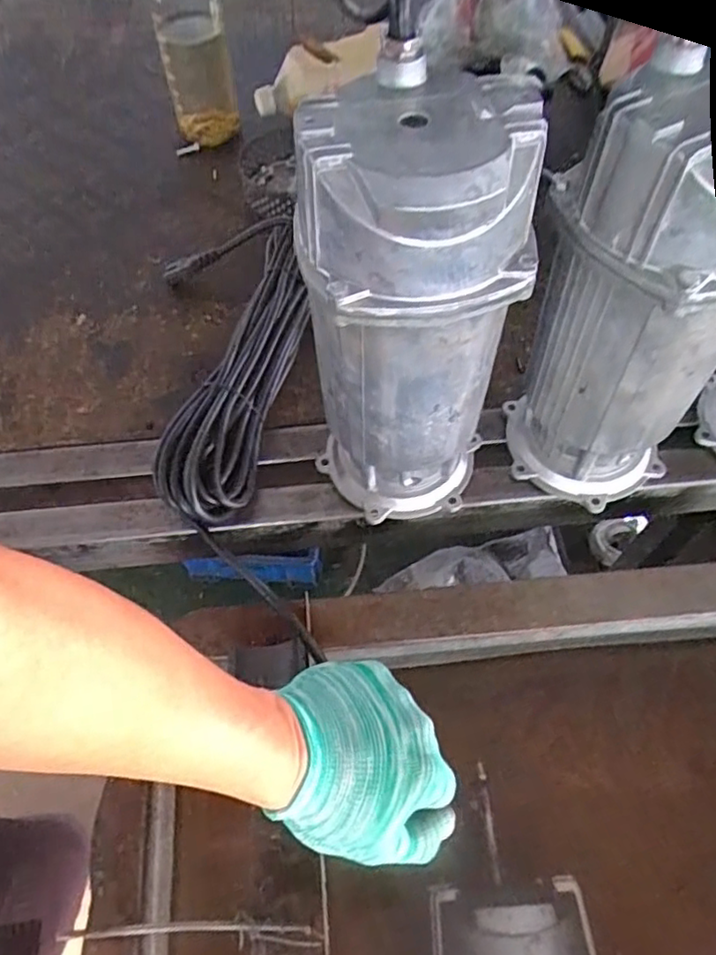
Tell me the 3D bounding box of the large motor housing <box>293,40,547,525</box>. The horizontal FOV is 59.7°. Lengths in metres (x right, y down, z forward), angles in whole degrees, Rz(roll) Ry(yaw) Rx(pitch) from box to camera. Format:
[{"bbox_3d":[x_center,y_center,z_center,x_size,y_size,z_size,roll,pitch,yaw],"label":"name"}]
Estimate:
[{"bbox_3d":[0.031,-0.088,0.425,0.128,0.306,0.112,5,60,5],"label":"large motor housing"}]

